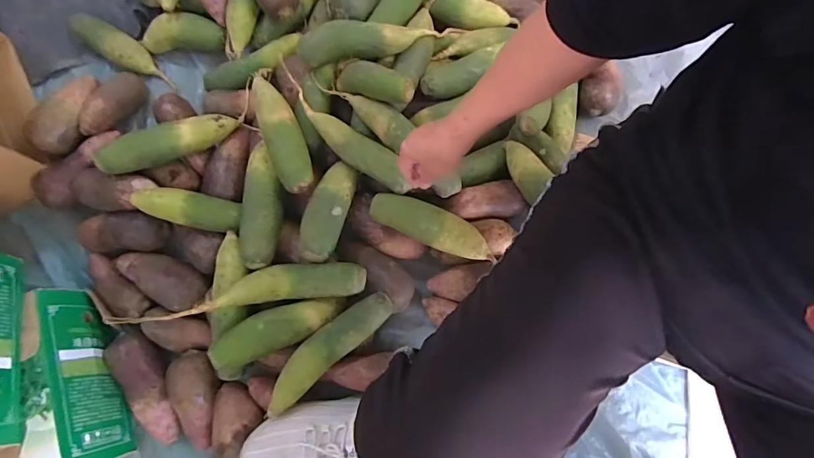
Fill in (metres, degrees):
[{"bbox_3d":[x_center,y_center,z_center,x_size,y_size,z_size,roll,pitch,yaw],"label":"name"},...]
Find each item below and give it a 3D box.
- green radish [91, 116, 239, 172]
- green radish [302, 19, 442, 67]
[{"bbox_3d":[-0.386,-0.141,0.689,0.217,0.056,0.050,-25,78,-21],"label":"green radish"},{"bbox_3d":[-0.061,-0.296,0.680,0.222,0.068,0.051,-9,78,-1],"label":"green radish"}]

